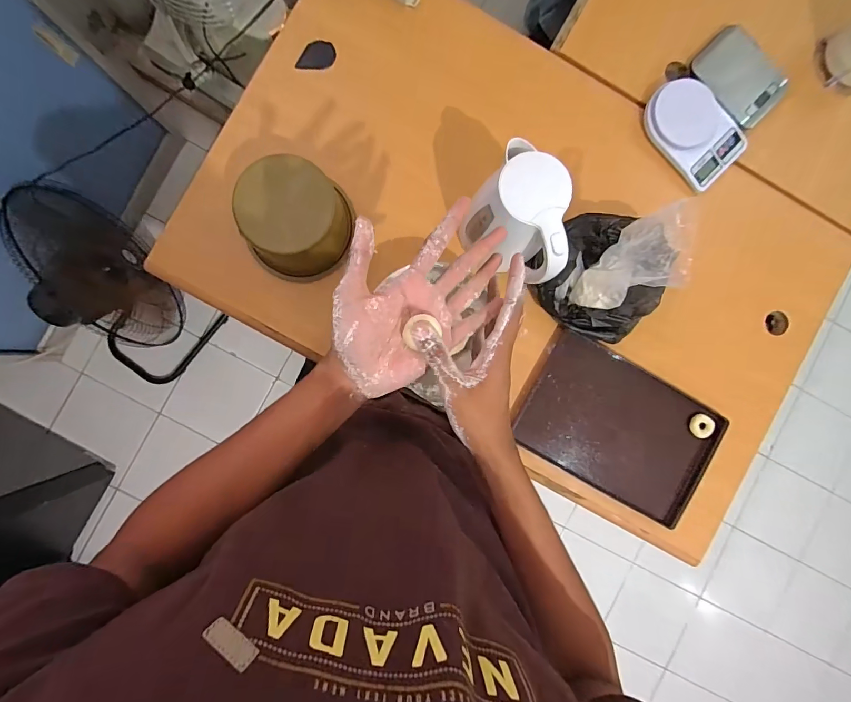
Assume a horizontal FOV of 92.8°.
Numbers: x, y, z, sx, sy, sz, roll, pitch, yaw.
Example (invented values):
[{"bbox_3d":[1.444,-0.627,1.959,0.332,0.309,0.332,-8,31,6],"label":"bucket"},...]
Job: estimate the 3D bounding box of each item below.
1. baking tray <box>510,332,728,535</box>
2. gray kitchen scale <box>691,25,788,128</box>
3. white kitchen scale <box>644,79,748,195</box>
[{"bbox_3d":[0.376,0.144,0.790,0.382,0.035,0.244,30,88,-3],"label":"baking tray"},{"bbox_3d":[0.606,-0.525,0.779,0.174,0.018,0.125,45,87,-2],"label":"gray kitchen scale"},{"bbox_3d":[0.515,-0.423,0.772,0.139,0.030,0.193,-40,92,-3],"label":"white kitchen scale"}]

